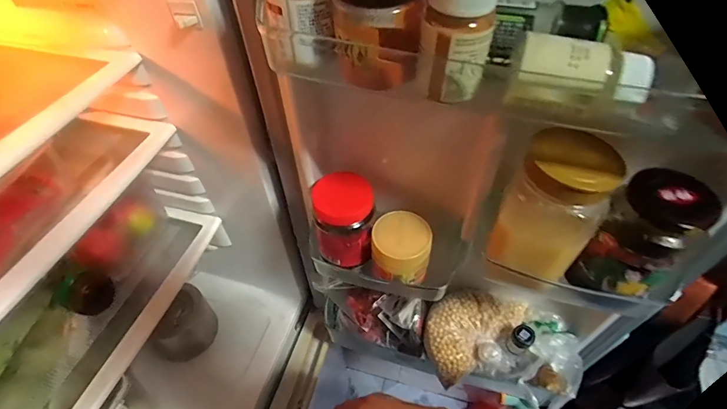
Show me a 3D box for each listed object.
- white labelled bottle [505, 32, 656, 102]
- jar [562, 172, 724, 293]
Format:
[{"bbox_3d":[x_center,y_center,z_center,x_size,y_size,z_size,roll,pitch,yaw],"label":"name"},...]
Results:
[{"bbox_3d":[0.139,-0.083,0.237,0.087,0.030,0.034,8,50,8],"label":"white labelled bottle"},{"bbox_3d":[0.257,0.029,0.358,0.066,0.119,0.075,35,58,26],"label":"jar"}]

